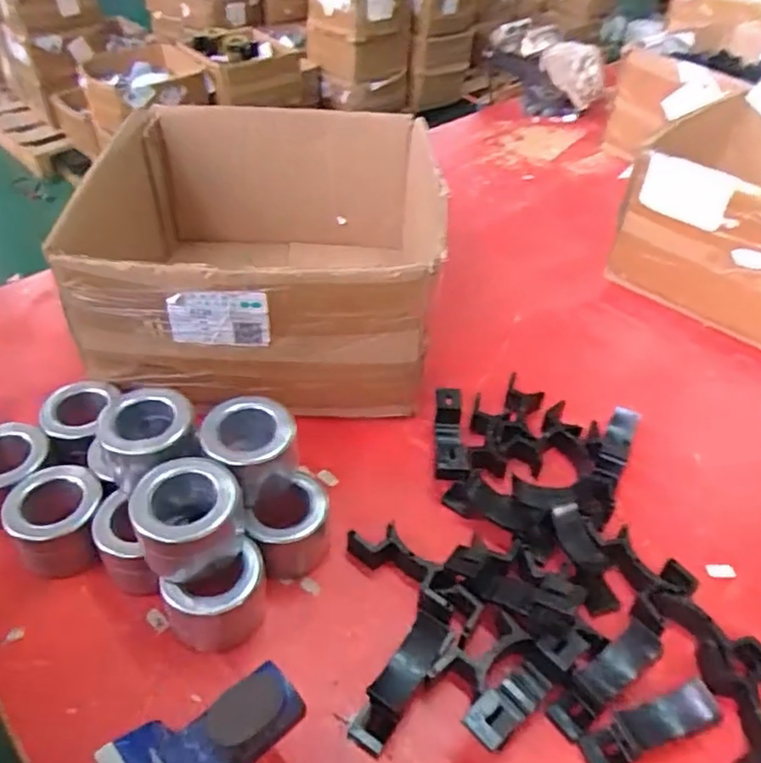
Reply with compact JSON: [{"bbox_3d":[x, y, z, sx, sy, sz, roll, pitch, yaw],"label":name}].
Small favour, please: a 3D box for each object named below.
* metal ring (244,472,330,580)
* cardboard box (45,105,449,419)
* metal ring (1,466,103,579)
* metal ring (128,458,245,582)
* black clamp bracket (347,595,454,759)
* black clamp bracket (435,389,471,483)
[{"bbox_3d":[-0.068,0.116,0.506,0.050,0.057,0.064,14,44,13],"label":"metal ring"},{"bbox_3d":[-0.106,-0.134,0.673,0.326,0.171,0.329,1,43,-1],"label":"cardboard box"},{"bbox_3d":[-0.248,0.110,0.499,0.065,0.056,0.068,1,43,-1],"label":"metal ring"},{"bbox_3d":[-0.132,0.096,0.447,0.070,0.058,0.071,1,43,-1],"label":"metal ring"},{"bbox_3d":[0.017,0.197,0.441,0.030,0.031,0.108,22,46,20],"label":"black clamp bracket"},{"bbox_3d":[0.063,0.052,0.598,0.028,0.031,0.102,1,43,-1],"label":"black clamp bracket"}]

